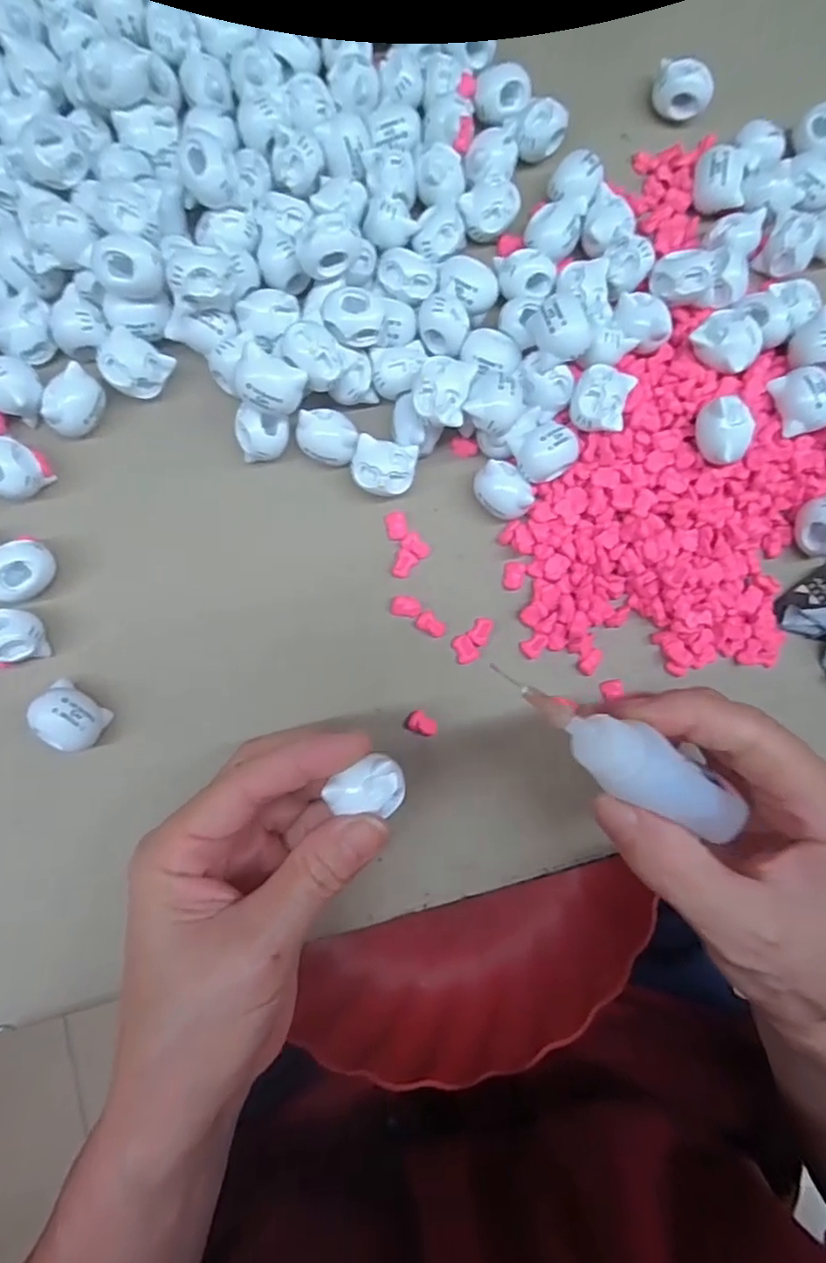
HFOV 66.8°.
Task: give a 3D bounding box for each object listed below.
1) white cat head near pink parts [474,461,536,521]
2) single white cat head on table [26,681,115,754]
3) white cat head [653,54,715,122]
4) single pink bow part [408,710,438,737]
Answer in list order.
[{"bbox_3d":[0.037,-0.058,0.265,0.018,0.020,0.025,-42,90,-7],"label":"white cat head near pink parts"},{"bbox_3d":[-0.131,0.033,0.241,0.023,0.022,0.020,32,84,-2],"label":"single white cat head on table"},{"bbox_3d":[0.122,-0.245,0.283,0.027,0.016,0.018,28,84,-3],"label":"white cat head"},{"bbox_3d":[0.004,0.038,0.261,0.013,0.007,0.008,24,84,-3],"label":"single pink bow part"}]

